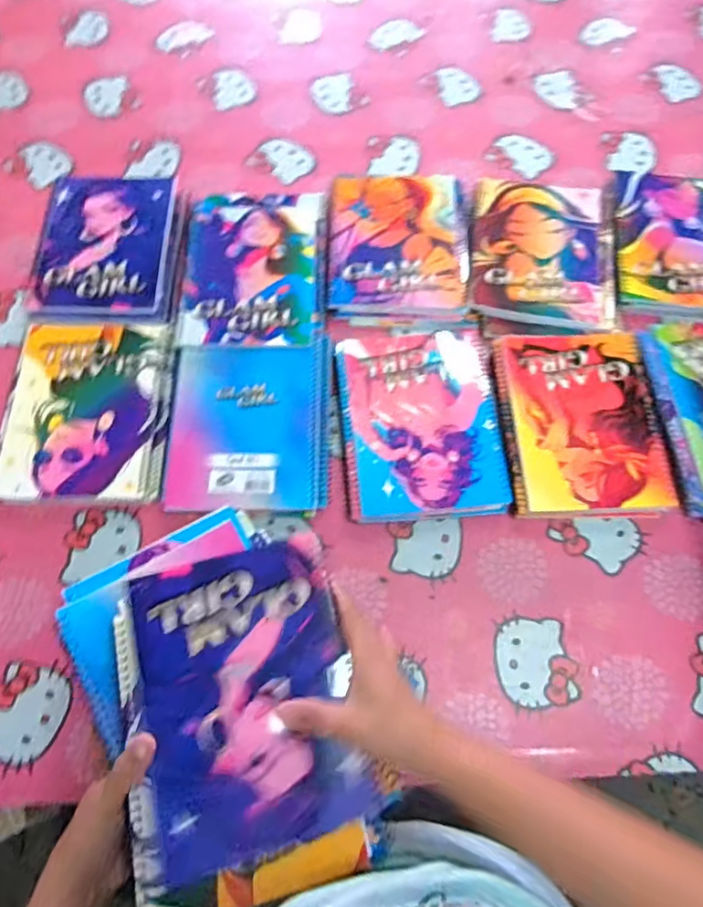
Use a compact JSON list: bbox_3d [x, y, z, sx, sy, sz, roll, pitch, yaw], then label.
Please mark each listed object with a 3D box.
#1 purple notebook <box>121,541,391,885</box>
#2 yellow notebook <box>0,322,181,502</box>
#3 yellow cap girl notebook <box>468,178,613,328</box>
[{"bbox_3d":[-0.075,0.170,0.398,0.146,0.013,0.194,-12,69,-5],"label":"purple notebook"},{"bbox_3d":[-0.274,-0.043,0.592,0.170,0.029,0.196,1,68,0],"label":"yellow notebook"},{"bbox_3d":[0.223,-0.244,0.662,0.157,0.009,0.201,7,70,2],"label":"yellow cap girl notebook"}]

